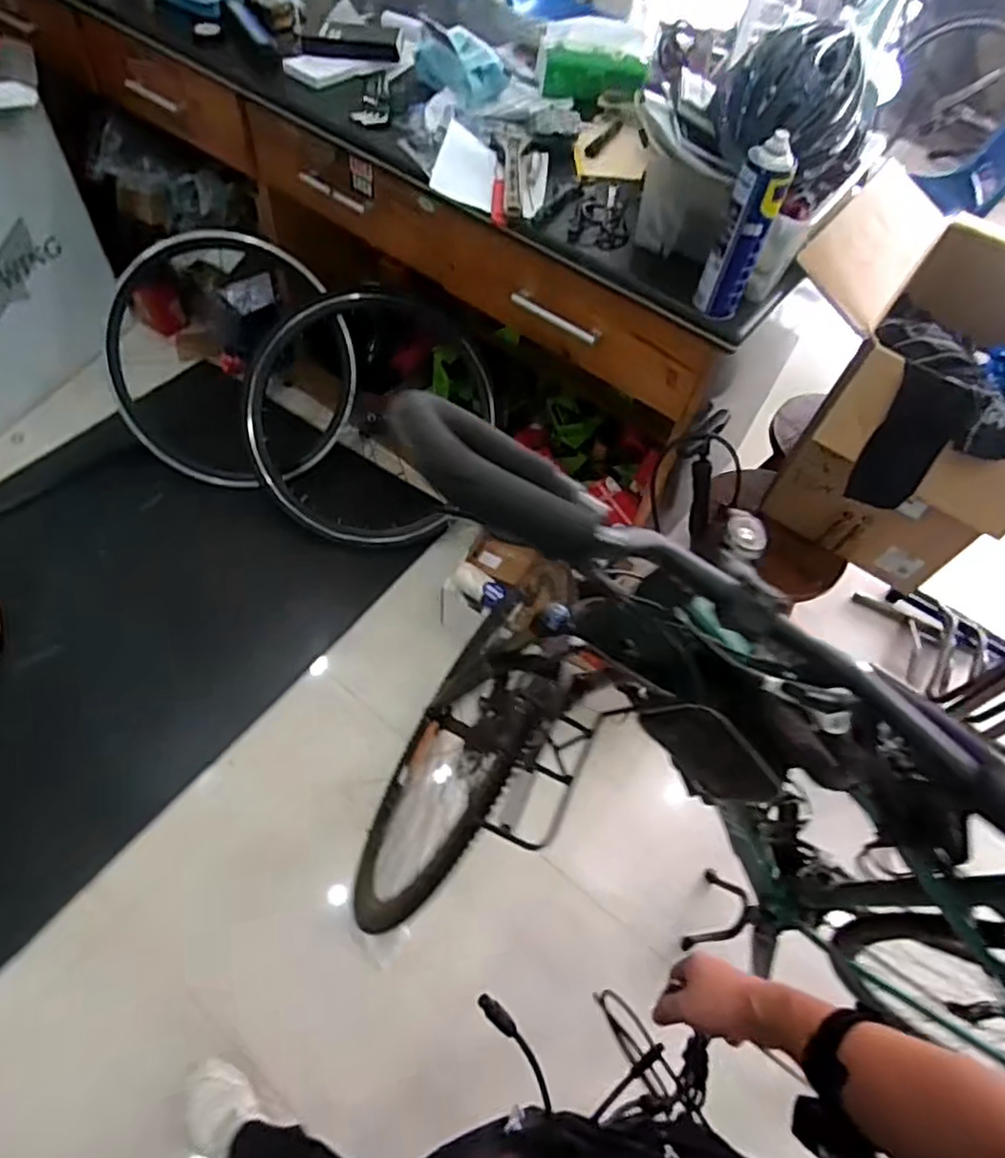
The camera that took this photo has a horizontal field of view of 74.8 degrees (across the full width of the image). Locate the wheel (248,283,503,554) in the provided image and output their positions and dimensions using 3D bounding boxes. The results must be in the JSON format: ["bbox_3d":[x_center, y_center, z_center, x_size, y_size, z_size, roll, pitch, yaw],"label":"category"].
[{"bbox_3d":[-0.337,-0.425,1.730,0.630,0.126,0.678,0,91,-3],"label":"wheel"}]

